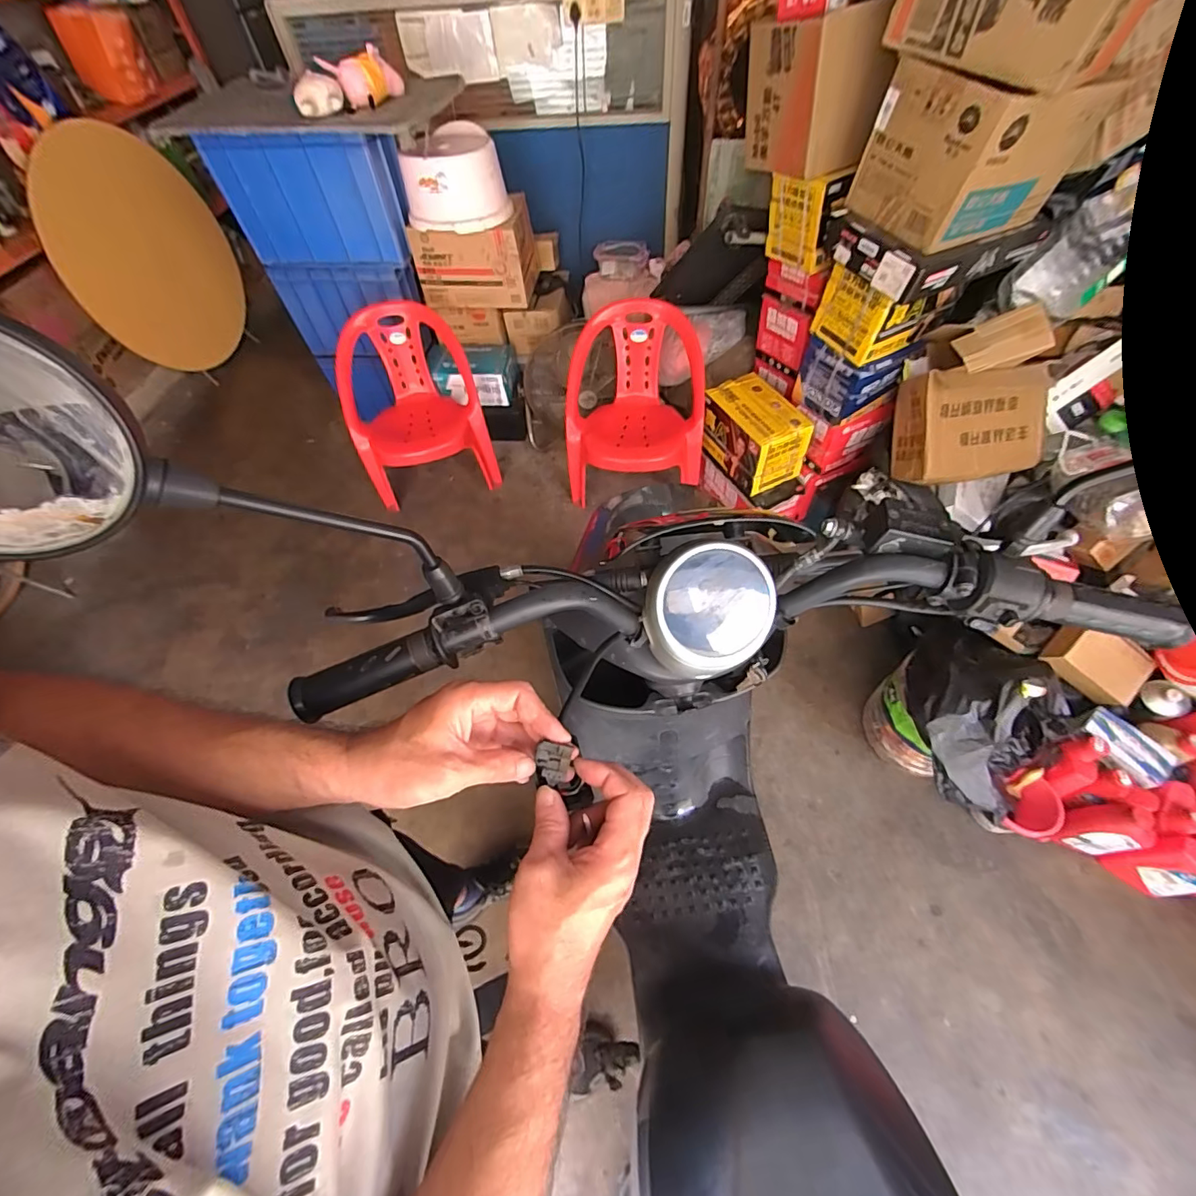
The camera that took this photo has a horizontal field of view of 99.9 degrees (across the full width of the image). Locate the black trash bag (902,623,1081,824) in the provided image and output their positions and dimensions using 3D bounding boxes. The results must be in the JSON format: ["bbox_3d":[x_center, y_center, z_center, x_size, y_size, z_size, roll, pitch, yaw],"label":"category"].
[{"bbox_3d":[0.862,0.232,1.116,0.306,0.224,0.386,34,64,24],"label":"black trash bag"}]

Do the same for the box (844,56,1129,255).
[{"bbox_3d":[0.859,-1.023,1.144,0.423,0.257,0.290,-28,59,-15],"label":"box"}]

